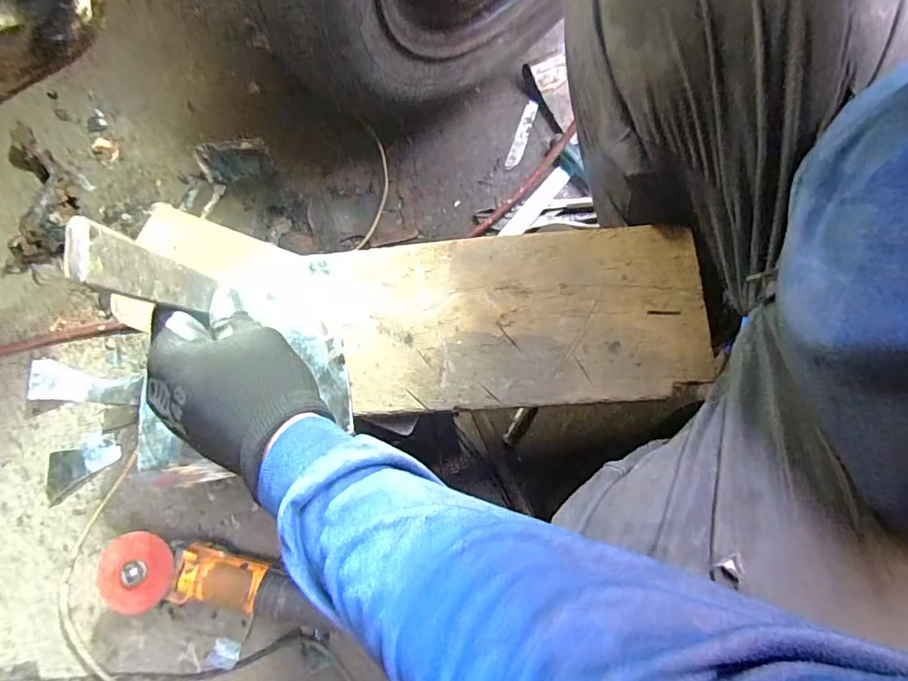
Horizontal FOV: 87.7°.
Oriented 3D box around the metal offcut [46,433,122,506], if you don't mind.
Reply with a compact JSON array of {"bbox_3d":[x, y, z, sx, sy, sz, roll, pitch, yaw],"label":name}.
[{"bbox_3d":[-0.524,0.170,0.655,0.107,0.017,0.057,-39,80,-6],"label":"metal offcut"}]

